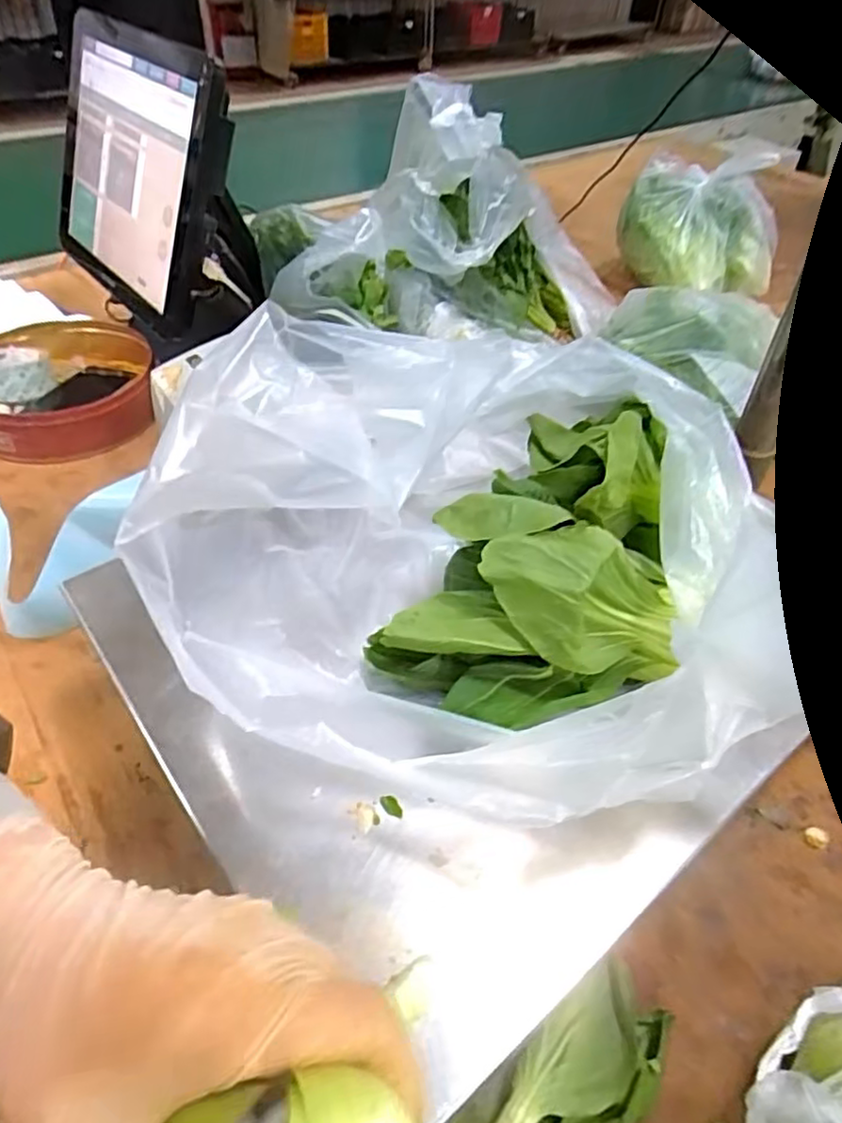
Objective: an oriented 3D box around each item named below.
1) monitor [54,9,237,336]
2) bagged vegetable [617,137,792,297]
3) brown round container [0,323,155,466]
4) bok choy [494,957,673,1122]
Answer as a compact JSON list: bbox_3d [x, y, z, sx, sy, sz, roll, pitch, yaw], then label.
[{"bbox_3d":[-0.366,-0.482,0.829,0.368,0.284,0.041,39,33,29],"label":"monitor"},{"bbox_3d":[0.425,-0.515,1.023,0.235,0.168,0.151,13,47,11],"label":"bagged vegetable"},{"bbox_3d":[-0.469,-0.216,0.868,0.226,0.084,0.235,1,45,-1],"label":"brown round container"},{"bbox_3d":[0.091,0.293,0.378,0.124,0.039,0.068,-32,54,-29],"label":"bok choy"}]

